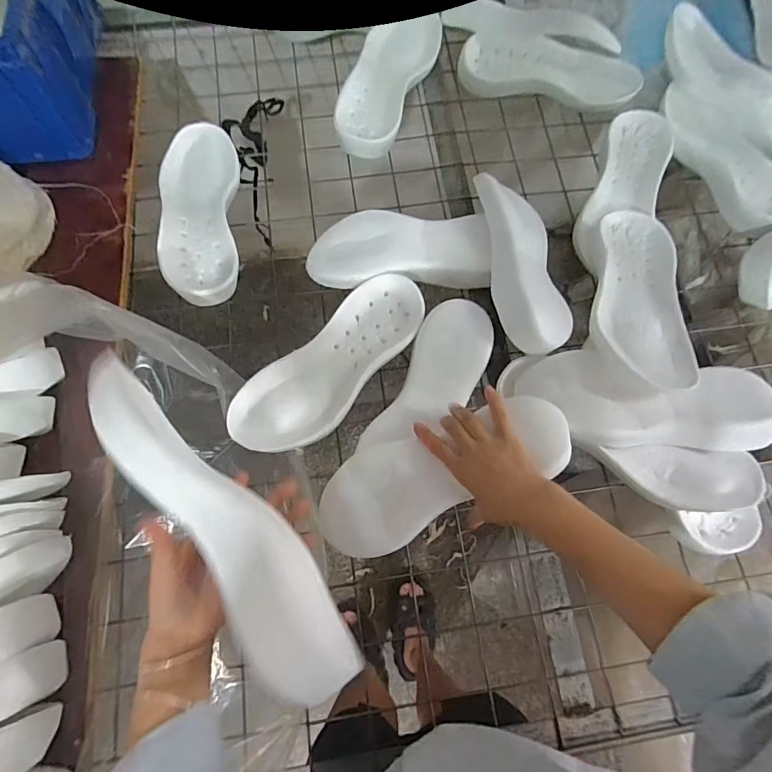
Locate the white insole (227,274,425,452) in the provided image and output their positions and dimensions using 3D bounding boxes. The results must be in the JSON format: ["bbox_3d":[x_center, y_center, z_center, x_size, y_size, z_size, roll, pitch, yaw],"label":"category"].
[{"bbox_3d":[-0.066,-0.030,0.568,0.288,0.021,0.108,-43,79,-13],"label":"white insole"}]

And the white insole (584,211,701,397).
[{"bbox_3d":[0.328,-0.116,0.564,0.117,0.070,0.293,17,73,3],"label":"white insole"}]

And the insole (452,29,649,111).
[{"bbox_3d":[0.265,-0.516,0.724,0.282,0.032,0.105,11,73,1],"label":"insole"}]

